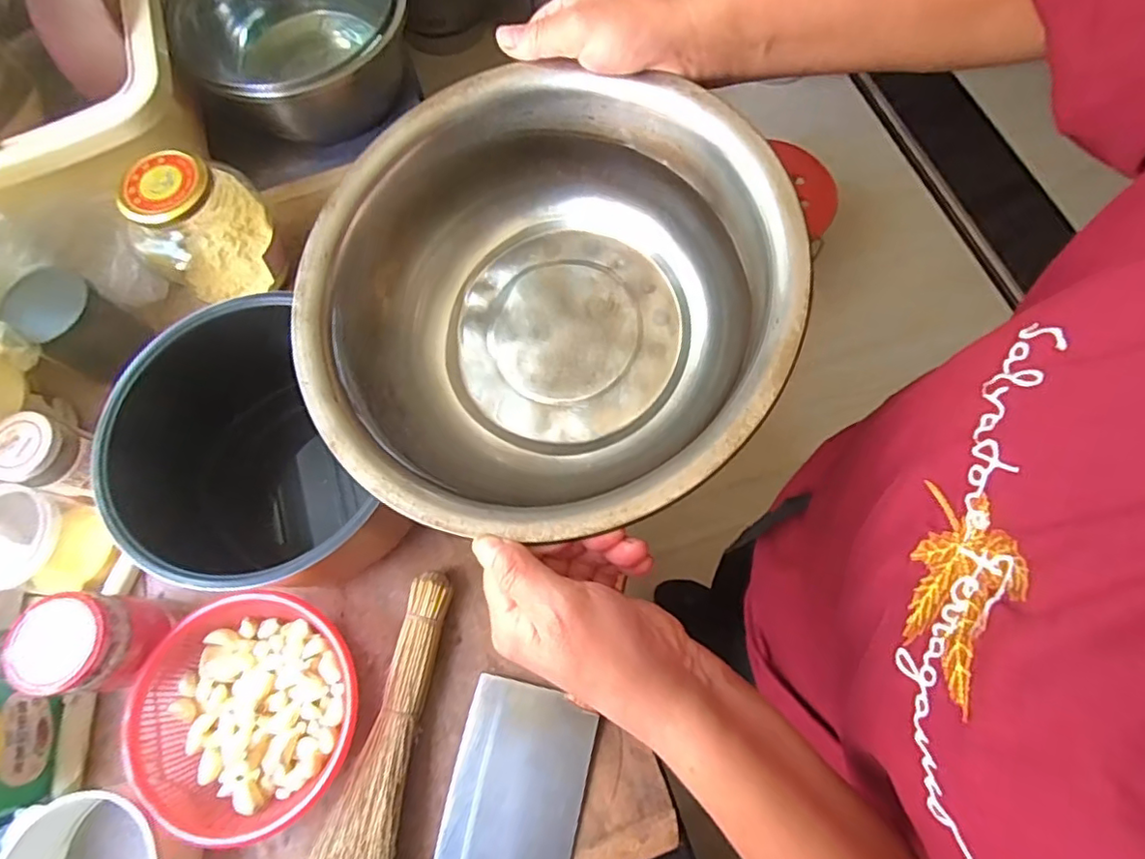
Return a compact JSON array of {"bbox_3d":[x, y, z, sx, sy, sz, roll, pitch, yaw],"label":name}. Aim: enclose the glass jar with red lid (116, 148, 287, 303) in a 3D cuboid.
[{"bbox_3d":[-0.366,-0.201,0.593,0.106,0.139,0.098,0,70,1],"label":"glass jar with red lid"}]

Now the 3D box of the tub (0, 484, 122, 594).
[{"bbox_3d":[-0.462,0.099,0.507,0.070,0.088,0.084,-23,72,-7],"label":"tub"}]

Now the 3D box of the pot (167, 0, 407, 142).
[{"bbox_3d":[-0.317,-0.480,0.723,0.223,0.125,0.257,2,71,2],"label":"pot"}]

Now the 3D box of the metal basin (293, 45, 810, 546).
[{"bbox_3d":[-0.020,-0.071,0.351,0.269,0.108,0.266,0,70,1],"label":"metal basin"}]

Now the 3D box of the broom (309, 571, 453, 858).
[{"bbox_3d":[-0.166,0.289,0.465,0.080,0.040,0.339,6,71,4],"label":"broom"}]

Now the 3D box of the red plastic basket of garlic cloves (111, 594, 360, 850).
[{"bbox_3d":[-0.261,0.226,0.482,0.165,0.058,0.168,0,70,1],"label":"red plastic basket of garlic cloves"}]

